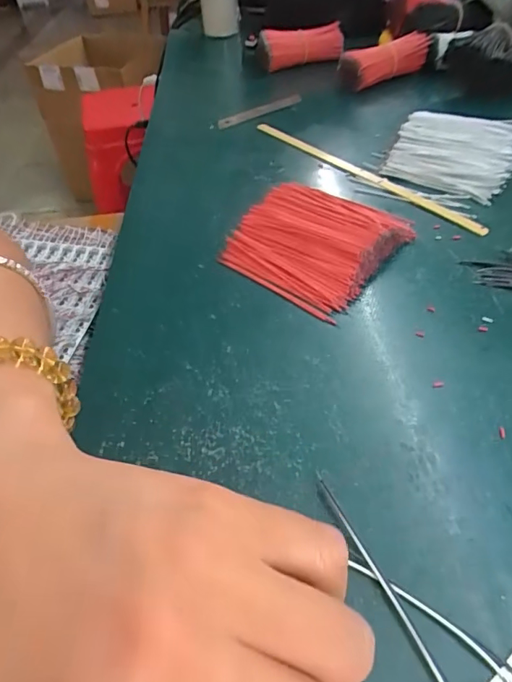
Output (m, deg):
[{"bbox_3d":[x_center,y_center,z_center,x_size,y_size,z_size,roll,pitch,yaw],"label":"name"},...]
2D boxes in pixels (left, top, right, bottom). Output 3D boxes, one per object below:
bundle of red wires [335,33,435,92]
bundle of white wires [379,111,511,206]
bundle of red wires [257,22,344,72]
[{"bbox_3d":[0.130,-0.279,0.484,0.099,0.038,0.028,-25,49,-19],"label":"bundle of red wires"},{"bbox_3d":[0.154,-0.146,0.364,0.088,0.024,0.099,27,53,28],"label":"bundle of white wires"},{"bbox_3d":[0.049,-0.326,0.534,0.094,0.040,0.030,-10,45,-5],"label":"bundle of red wires"}]

